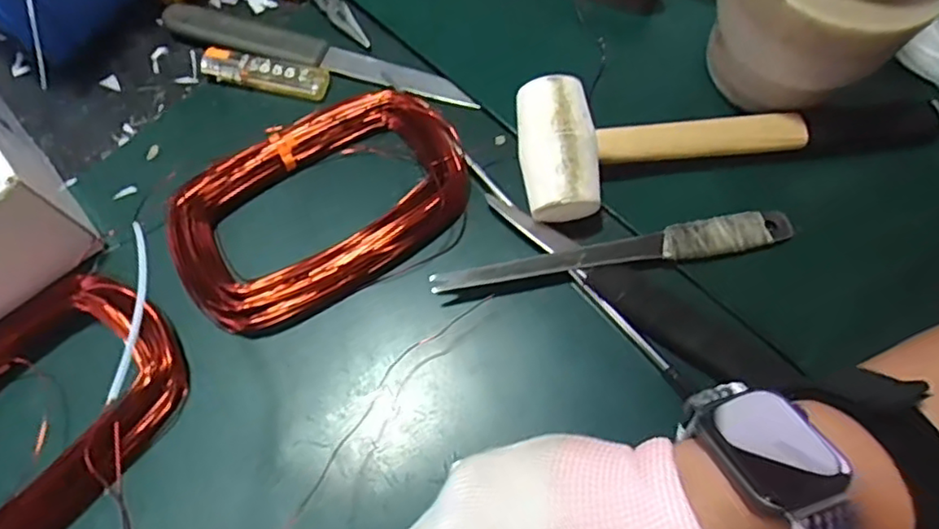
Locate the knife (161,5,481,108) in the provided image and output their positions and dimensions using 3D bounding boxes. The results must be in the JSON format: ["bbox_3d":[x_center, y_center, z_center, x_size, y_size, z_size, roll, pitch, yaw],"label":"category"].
[{"bbox_3d":[-0.106,-0.144,0.441,0.227,0.009,0.026,16,70,7],"label":"knife"}]

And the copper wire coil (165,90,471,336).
[{"bbox_3d":[-0.089,-0.038,0.388,0.179,0.025,0.108,-29,71,-10],"label":"copper wire coil"}]

